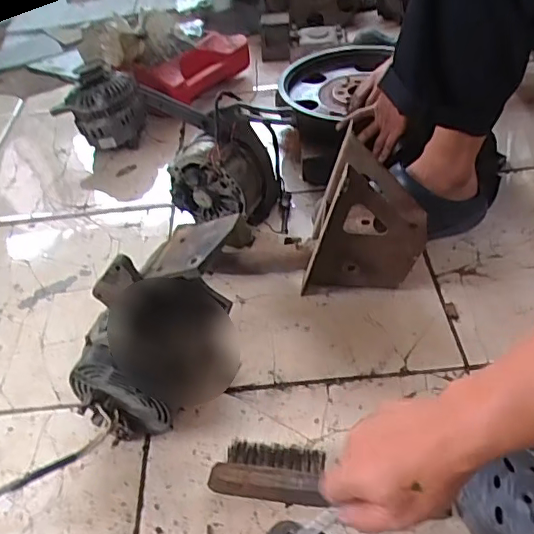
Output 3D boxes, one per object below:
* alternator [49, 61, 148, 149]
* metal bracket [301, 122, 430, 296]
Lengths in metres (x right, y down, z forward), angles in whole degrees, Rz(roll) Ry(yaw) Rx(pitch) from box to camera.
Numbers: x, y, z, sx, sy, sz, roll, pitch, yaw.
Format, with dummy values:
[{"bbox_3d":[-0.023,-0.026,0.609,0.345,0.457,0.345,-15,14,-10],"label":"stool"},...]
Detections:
[{"bbox_3d":[-0.332,-0.319,1.137,0.152,0.150,0.115,15,48,21],"label":"alternator"},{"bbox_3d":[0.141,-0.056,0.743,0.137,0.239,0.100,13,58,1],"label":"metal bracket"}]

